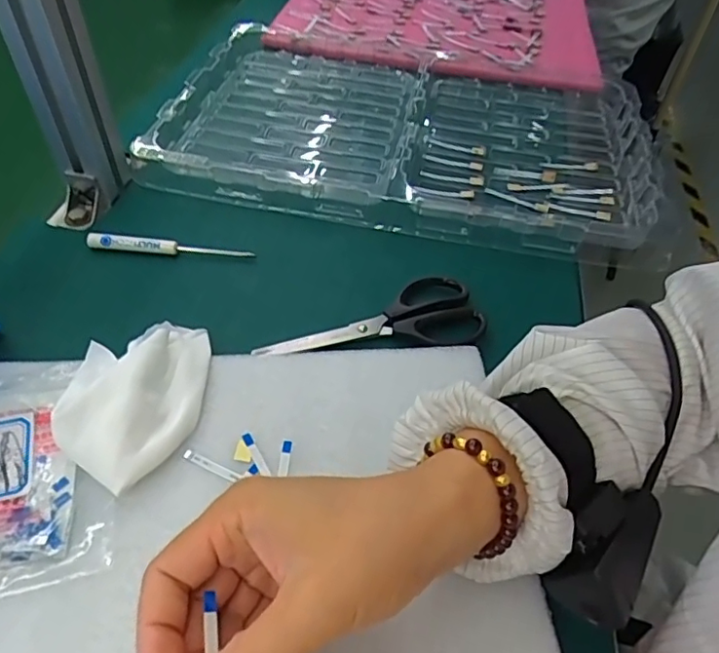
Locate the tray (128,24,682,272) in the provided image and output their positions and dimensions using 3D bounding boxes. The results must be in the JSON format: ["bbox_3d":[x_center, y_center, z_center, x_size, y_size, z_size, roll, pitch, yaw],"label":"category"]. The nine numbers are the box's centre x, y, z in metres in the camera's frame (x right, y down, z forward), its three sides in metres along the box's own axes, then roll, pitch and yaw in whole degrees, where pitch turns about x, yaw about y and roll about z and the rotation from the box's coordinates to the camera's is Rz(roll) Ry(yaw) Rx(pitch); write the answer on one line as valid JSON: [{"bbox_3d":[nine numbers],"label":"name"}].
[{"bbox_3d":[0.047,-0.206,0.574,0.472,0.031,0.307,11,49,6],"label":"tray"}]

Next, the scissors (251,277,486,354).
[{"bbox_3d":[0.007,-0.007,0.406,0.160,0.008,0.062,-4,49,-7],"label":"scissors"}]

